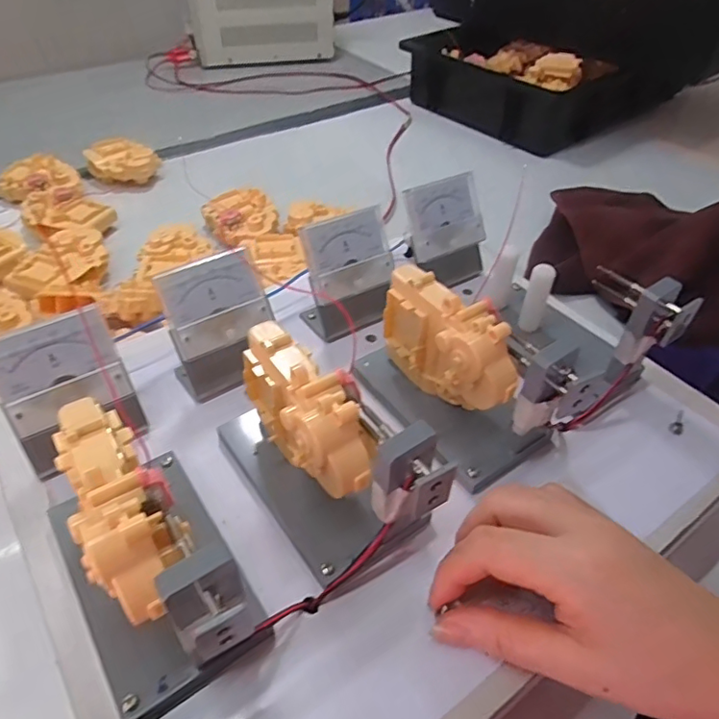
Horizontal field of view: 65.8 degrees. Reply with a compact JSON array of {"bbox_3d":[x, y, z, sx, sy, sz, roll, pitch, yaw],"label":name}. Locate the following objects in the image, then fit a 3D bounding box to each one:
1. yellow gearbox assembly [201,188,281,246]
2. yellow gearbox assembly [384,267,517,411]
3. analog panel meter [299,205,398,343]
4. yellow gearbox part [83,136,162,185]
[{"bbox_3d":[-0.126,-0.150,0.612,0.073,0.032,0.092,-17,48,-18],"label":"yellow gearbox assembly"},{"bbox_3d":[0.052,-0.004,0.336,0.034,0.078,0.096,-21,49,-21],"label":"yellow gearbox assembly"},{"bbox_3d":[-0.007,-0.059,0.399,0.070,0.072,0.043,-23,50,-23],"label":"analog panel meter"},{"bbox_3d":[-0.302,-0.253,0.712,0.083,0.032,0.077,-17,48,-18],"label":"yellow gearbox part"}]

